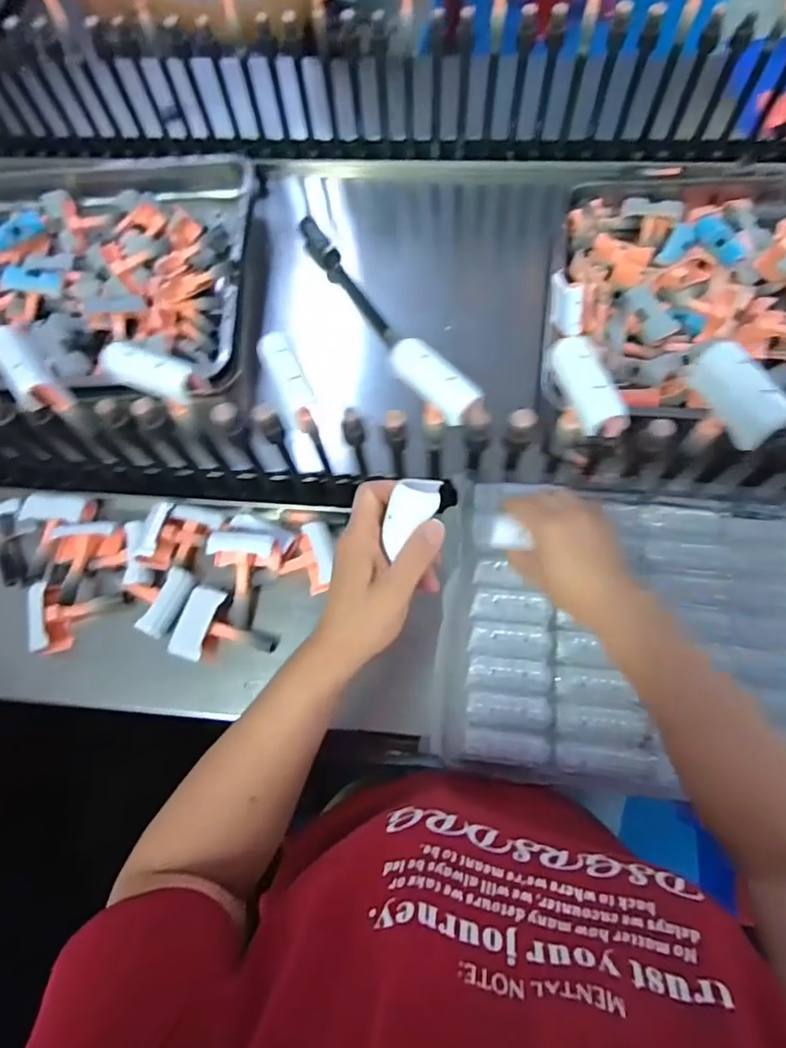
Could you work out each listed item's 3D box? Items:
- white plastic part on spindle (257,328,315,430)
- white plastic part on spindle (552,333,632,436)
[{"bbox_3d":[-0.086,-0.123,0.455,0.027,0.029,0.077,-24,73,-6],"label":"white plastic part on spindle"},{"bbox_3d":[0.146,-0.107,0.432,0.031,0.032,0.083,-22,73,-5],"label":"white plastic part on spindle"}]

